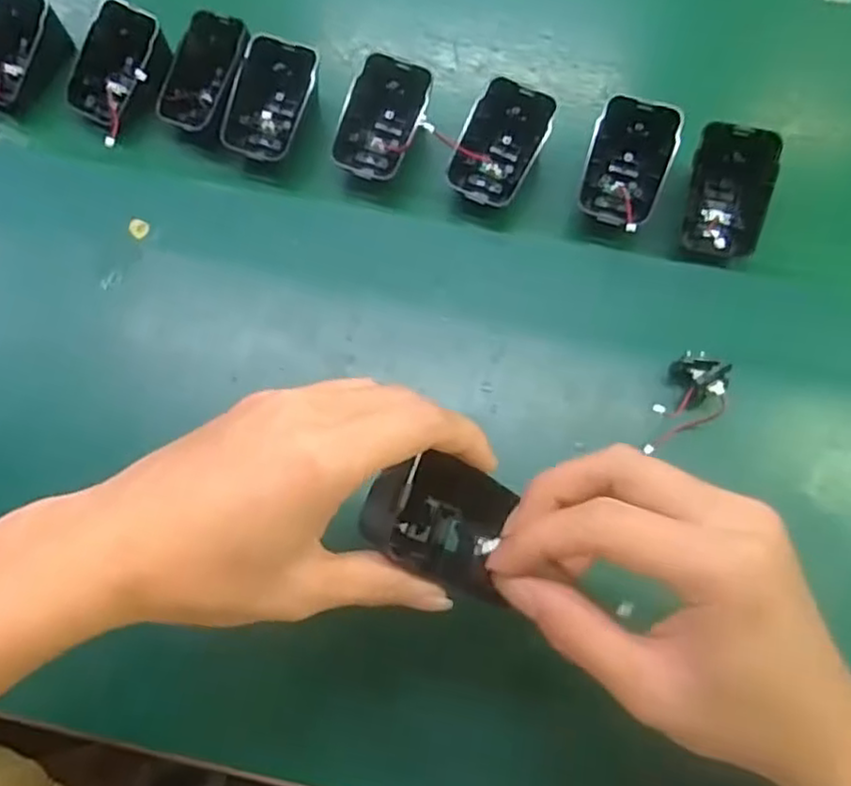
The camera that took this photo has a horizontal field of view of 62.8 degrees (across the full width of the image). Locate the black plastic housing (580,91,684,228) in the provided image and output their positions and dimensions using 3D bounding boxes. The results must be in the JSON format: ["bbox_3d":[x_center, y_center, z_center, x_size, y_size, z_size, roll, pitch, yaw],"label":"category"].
[{"bbox_3d":[0.114,-0.129,0.397,0.044,0.018,0.069,20,99,11],"label":"black plastic housing"}]

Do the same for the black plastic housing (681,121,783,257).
[{"bbox_3d":[0.169,-0.112,0.392,0.043,0.022,0.070,13,109,14],"label":"black plastic housing"}]

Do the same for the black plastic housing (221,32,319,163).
[{"bbox_3d":[-0.091,-0.168,0.419,0.047,0.049,0.064,19,71,11],"label":"black plastic housing"}]

